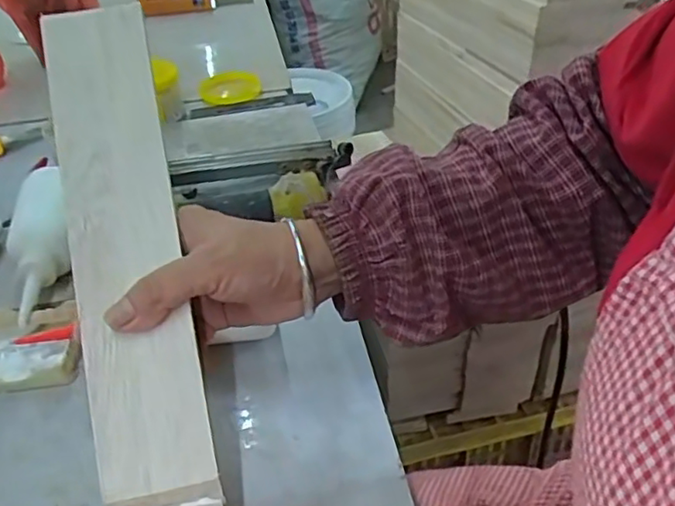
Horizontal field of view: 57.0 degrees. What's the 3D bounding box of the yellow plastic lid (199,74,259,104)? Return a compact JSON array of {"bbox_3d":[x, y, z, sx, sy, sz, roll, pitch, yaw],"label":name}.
[{"bbox_3d":[-0.142,-0.217,0.812,0.073,0.014,0.072,-3,39,2],"label":"yellow plastic lid"}]

